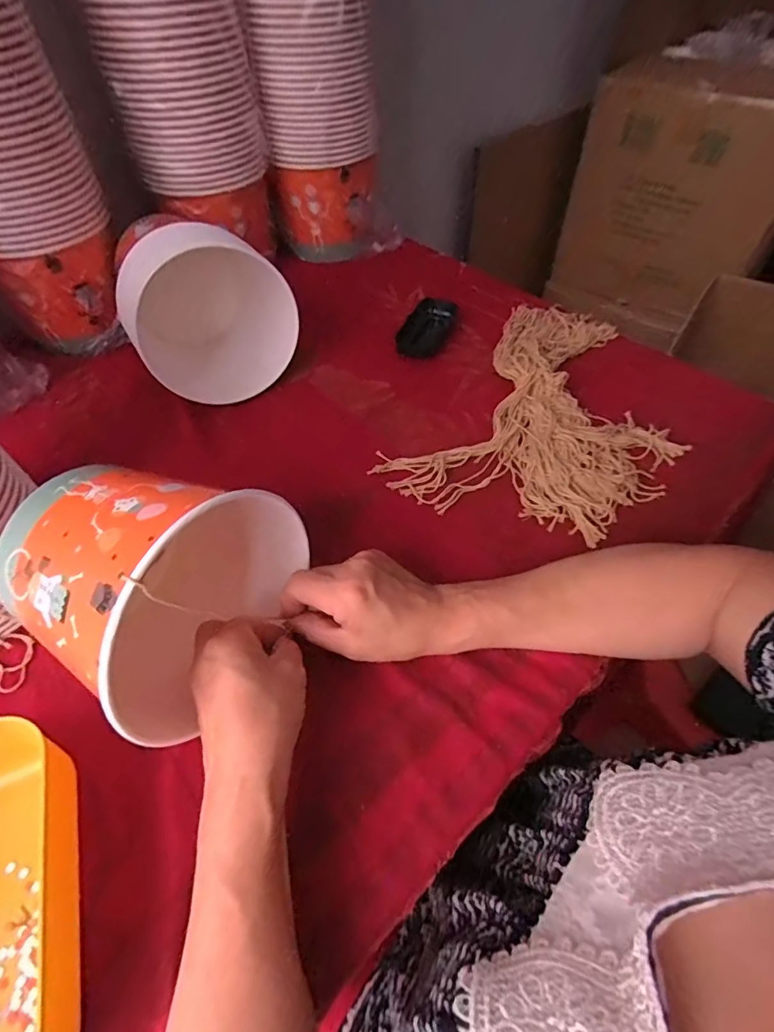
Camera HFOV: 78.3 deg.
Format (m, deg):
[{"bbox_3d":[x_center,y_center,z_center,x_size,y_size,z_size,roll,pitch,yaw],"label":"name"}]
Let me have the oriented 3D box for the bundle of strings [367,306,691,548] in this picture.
[{"bbox_3d":[0.184,-0.116,0.510,0.238,0.029,0.350,29,59,21],"label":"bundle of strings"}]

